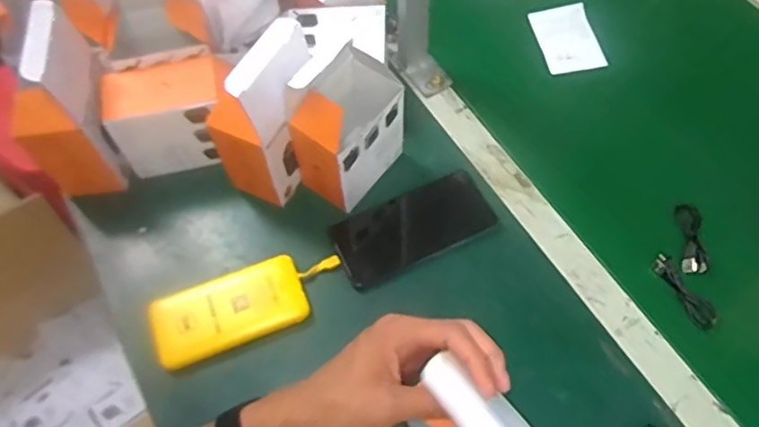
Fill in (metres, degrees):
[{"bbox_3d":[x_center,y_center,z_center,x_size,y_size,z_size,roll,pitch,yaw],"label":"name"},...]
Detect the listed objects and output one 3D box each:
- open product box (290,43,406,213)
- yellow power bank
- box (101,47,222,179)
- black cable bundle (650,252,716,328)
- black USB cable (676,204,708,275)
[{"bbox_3d":[-0.031,-0.082,0.586,0.072,0.122,0.119,34,67,19],"label":"open product box"},{"bbox_3d":[-0.141,0.088,0.561,0.142,0.021,0.074,-21,62,-10],"label":"yellow power bank"},{"bbox_3d":[-0.210,-0.100,0.608,0.106,0.096,0.069,-11,61,-5],"label":"box"},{"bbox_3d":[0.293,0.075,0.580,0.021,0.018,0.078,-26,63,-13],"label":"black cable bundle"},{"bbox_3d":[0.315,0.024,0.607,0.021,0.016,0.080,9,61,6],"label":"black USB cable"}]

